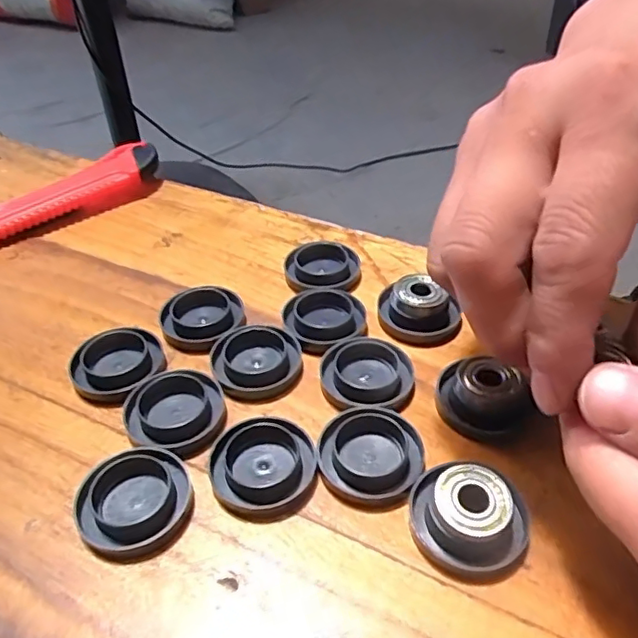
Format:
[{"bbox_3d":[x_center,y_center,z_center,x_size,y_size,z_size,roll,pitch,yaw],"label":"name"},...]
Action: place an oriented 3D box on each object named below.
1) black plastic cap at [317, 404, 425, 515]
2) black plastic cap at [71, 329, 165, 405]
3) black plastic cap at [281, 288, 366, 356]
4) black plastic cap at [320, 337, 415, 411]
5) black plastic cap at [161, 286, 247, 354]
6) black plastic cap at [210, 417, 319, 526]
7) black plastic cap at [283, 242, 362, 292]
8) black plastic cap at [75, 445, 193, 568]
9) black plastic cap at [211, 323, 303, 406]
[{"bbox_3d":[0.017,0.043,0.183,0.032,0.007,0.033,-1,42,1],"label":"black plastic cap"},{"bbox_3d":[-0.073,0.017,0.214,0.033,0.008,0.031,-1,42,1],"label":"black plastic cap"},{"bbox_3d":[0.002,-0.001,0.231,0.032,0.006,0.034,-1,42,1],"label":"black plastic cap"},{"bbox_3d":[0.017,0.020,0.206,0.032,0.007,0.030,-1,42,1],"label":"black plastic cap"},{"bbox_3d":[-0.046,0.000,0.232,0.033,0.007,0.033,-1,42,1],"label":"black plastic cap"},{"bbox_3d":[-0.017,0.046,0.181,0.032,0.007,0.032,-1,42,1],"label":"black plastic cap"},{"bbox_3d":[0.002,-0.023,0.256,0.033,0.008,0.033,-1,42,1],"label":"black plastic cap"},{"bbox_3d":[-0.054,0.054,0.173,0.032,0.007,0.032,-1,42,1],"label":"black plastic cap"},{"bbox_3d":[-0.022,0.015,0.212,0.031,0.007,0.031,-1,42,1],"label":"black plastic cap"}]

